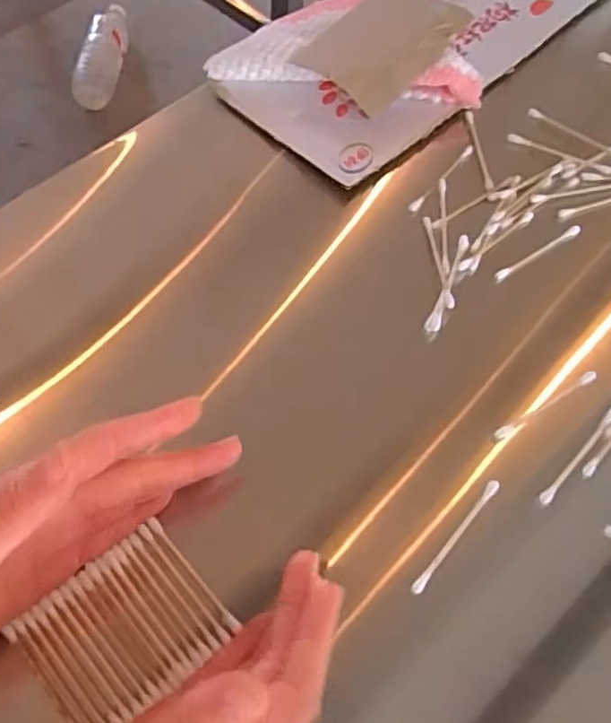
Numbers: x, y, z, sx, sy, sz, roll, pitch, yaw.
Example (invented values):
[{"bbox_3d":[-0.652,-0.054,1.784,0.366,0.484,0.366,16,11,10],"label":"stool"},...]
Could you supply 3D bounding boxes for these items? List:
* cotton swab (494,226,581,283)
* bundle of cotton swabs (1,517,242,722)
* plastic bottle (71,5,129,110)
[{"bbox_3d":[0.145,-0.067,0.414,0.071,0.005,0.006,-30,68,-18],"label":"cotton swab"},{"bbox_3d":[-0.079,0.118,0.295,0.074,0.011,0.064,-37,70,-20],"label":"bundle of cotton swabs"},{"bbox_3d":[-0.345,-0.526,1.138,0.061,0.059,0.224,4,62,-1],"label":"plastic bottle"}]

